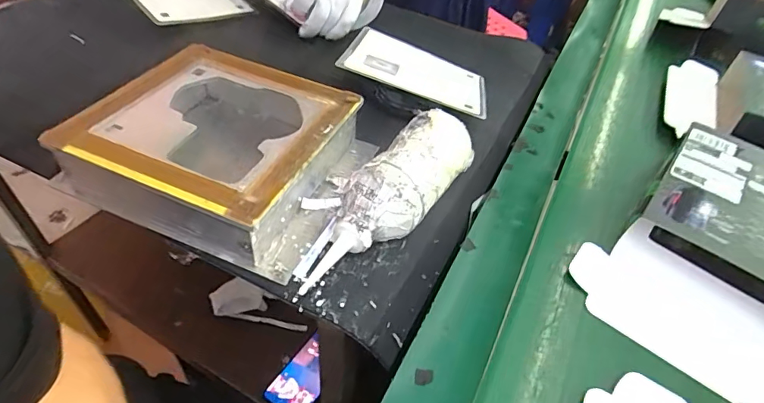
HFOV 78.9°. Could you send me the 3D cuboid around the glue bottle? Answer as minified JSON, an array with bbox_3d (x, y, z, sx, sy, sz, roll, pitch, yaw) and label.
[{"bbox_3d":[0.003,-0.004,0.412,0.069,0.066,0.218,32,51,24],"label":"glue bottle"}]

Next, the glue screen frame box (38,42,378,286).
[{"bbox_3d":[-0.146,-0.054,0.458,0.236,0.072,0.204,20,47,13],"label":"glue screen frame box"}]

